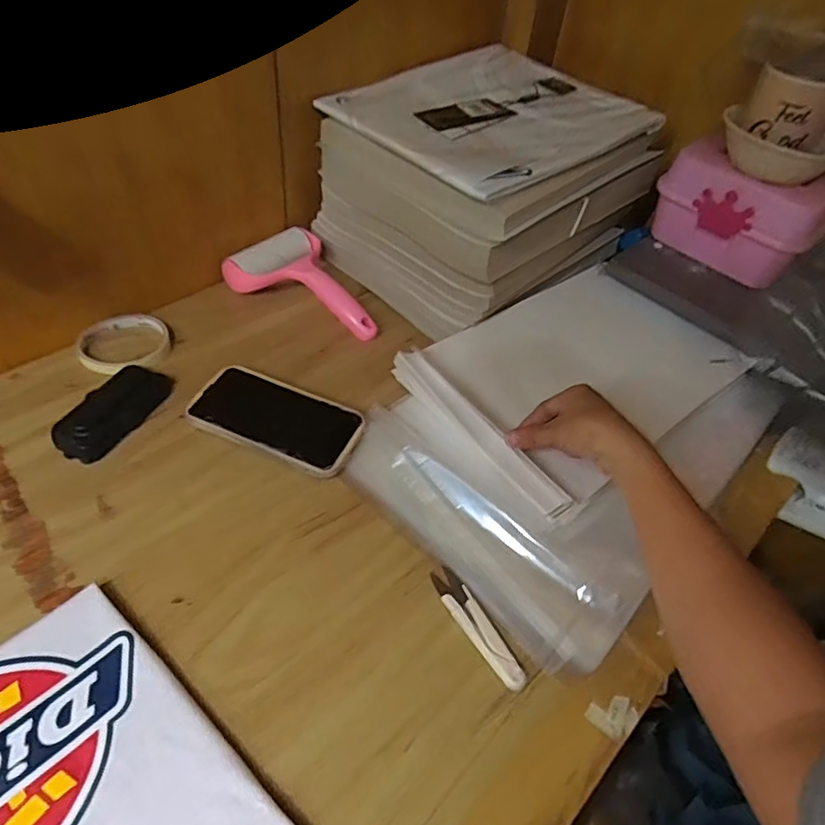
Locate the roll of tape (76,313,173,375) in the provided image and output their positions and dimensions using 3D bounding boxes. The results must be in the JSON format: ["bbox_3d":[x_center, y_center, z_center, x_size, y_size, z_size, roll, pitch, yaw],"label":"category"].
[{"bbox_3d":[-0.298,-0.073,0.607,0.084,0.016,0.084,4,48,-4],"label":"roll of tape"}]

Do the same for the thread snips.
[{"bbox_3d":[0.049,0.161,0.444,0.023,0.007,0.103,-21,54,-24],"label":"thread snips"}]

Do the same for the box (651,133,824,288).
[{"bbox_3d":[0.367,-0.226,0.668,0.077,0.104,0.176,-31,59,-30],"label":"box"}]

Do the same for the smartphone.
[{"bbox_3d":[-0.130,0.004,0.557,0.163,0.014,0.079,21,49,12],"label":"smartphone"}]

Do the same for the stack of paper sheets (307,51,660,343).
[{"bbox_3d":[0.093,-0.279,0.723,0.267,0.180,0.328,38,55,25],"label":"stack of paper sheets"}]

